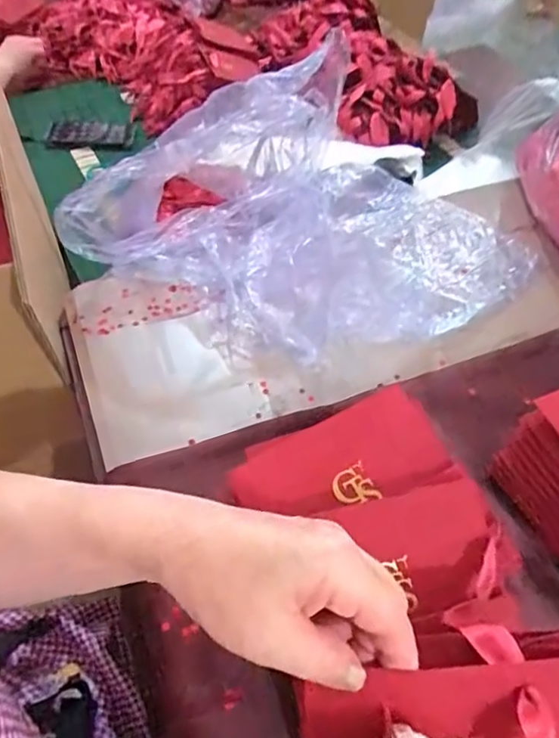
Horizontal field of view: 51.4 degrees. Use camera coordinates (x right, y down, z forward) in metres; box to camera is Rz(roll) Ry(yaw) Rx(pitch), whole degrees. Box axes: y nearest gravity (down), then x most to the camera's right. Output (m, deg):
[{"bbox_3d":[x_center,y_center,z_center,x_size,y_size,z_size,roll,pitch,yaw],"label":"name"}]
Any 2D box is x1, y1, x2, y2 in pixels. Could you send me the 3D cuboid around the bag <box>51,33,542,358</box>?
[{"bbox_3d":[0.042,-0.153,0.509,0.352,0.153,0.292,26,57,17],"label":"bag"}]

